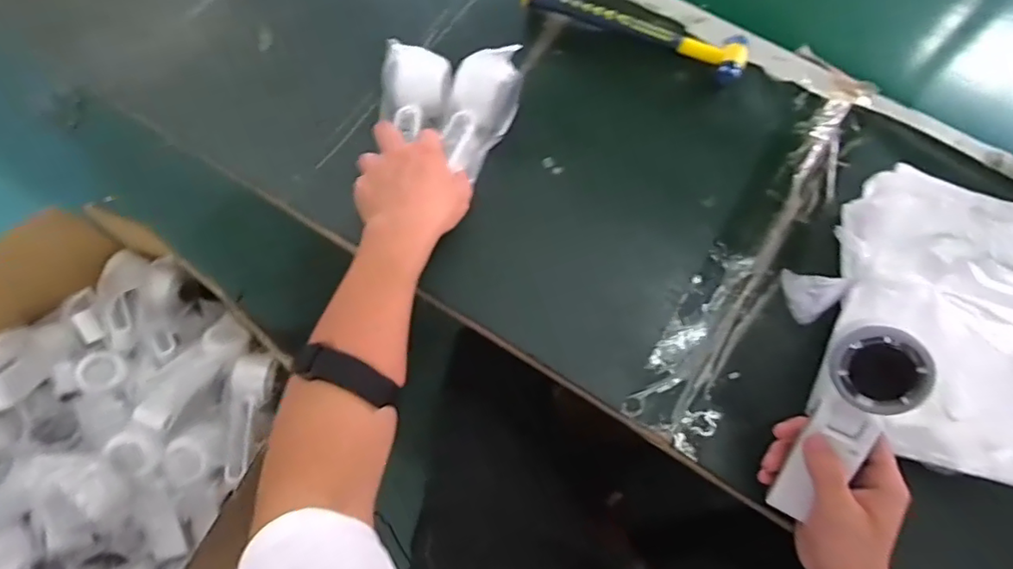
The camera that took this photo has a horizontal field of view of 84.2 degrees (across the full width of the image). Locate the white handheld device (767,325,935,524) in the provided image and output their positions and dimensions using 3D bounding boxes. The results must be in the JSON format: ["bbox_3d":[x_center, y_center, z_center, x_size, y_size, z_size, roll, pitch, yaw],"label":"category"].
[{"bbox_3d":[0.244,0.097,0.402,0.056,0.148,0.037,32,33,32],"label":"white handheld device"}]

